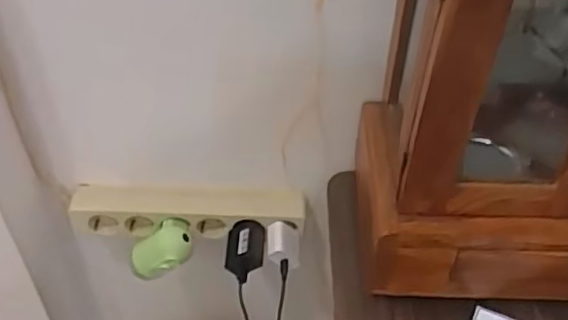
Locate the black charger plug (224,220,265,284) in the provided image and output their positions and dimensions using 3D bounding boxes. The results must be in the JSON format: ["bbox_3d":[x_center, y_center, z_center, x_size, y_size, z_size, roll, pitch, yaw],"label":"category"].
[{"bbox_3d":[-0.047,0.106,0.732,0.045,0.033,0.068,2,43,0],"label":"black charger plug"}]

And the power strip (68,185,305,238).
[{"bbox_3d":[-0.126,0.070,0.778,0.298,0.057,0.048,1,43,0],"label":"power strip"}]

